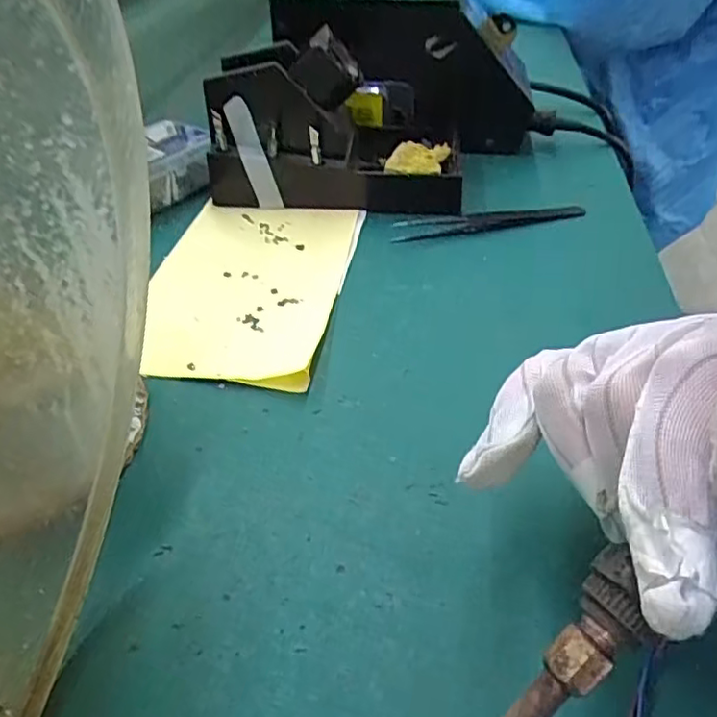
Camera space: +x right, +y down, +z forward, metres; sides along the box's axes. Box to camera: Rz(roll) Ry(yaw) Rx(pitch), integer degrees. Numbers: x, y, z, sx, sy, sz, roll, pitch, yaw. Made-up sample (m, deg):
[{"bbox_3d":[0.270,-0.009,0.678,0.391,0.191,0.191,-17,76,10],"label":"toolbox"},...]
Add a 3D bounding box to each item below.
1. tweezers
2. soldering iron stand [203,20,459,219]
[{"bbox_3d":[0.082,-0.084,0.392,0.123,0.014,0.015,-11,42,-11],"label":"tweezers"},{"bbox_3d":[-0.011,-0.158,0.416,0.162,0.083,0.095,3,41,3],"label":"soldering iron stand"}]

